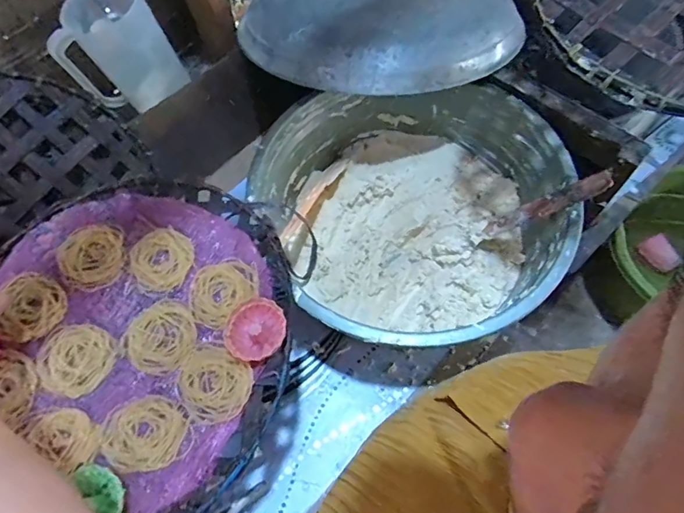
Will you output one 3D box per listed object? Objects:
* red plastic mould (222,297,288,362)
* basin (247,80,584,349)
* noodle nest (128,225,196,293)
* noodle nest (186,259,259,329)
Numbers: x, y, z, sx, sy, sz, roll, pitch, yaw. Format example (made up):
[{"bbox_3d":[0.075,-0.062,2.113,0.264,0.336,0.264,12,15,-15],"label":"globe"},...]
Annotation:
[{"bbox_3d":[-0.085,0.074,0.466,0.060,0.025,0.060,-1,64,3],"label":"red plastic mould"},{"bbox_3d":[0.097,-0.061,0.658,0.368,0.163,0.398,-1,64,3],"label":"basin"},{"bbox_3d":[-0.201,0.004,0.519,0.070,0.011,0.072,-1,64,3],"label":"noodle nest"},{"bbox_3d":[-0.130,0.036,0.502,0.065,0.007,0.078,40,72,20],"label":"noodle nest"}]

